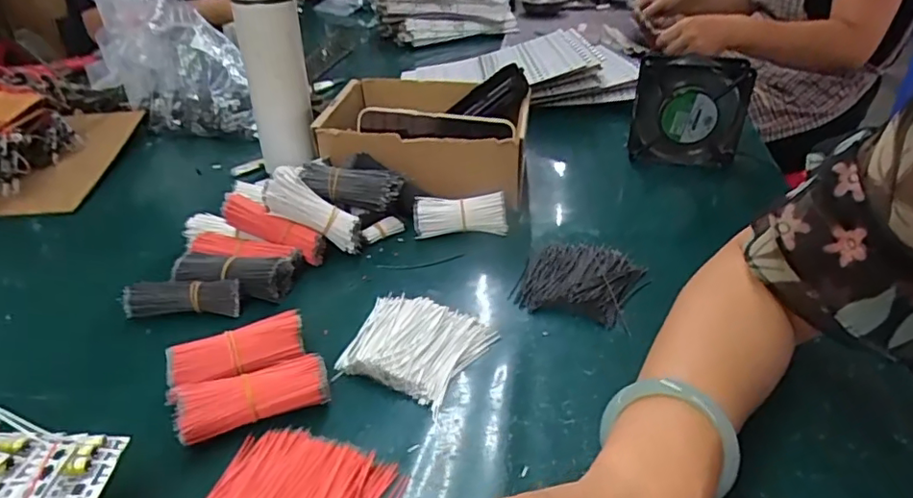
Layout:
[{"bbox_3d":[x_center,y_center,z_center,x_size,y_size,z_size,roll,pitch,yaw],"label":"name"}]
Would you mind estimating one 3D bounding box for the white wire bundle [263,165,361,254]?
[{"bbox_3d":[-0.128,-0.034,0.514,0.099,0.033,0.032,36,27,-19],"label":"white wire bundle"}]

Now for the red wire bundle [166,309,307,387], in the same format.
[{"bbox_3d":[-0.152,0.076,0.397,0.089,0.034,0.029,-15,35,-22],"label":"red wire bundle"}]

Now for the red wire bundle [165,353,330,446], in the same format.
[{"bbox_3d":[-0.130,0.096,0.362,0.091,0.032,0.030,-14,35,-21],"label":"red wire bundle"}]

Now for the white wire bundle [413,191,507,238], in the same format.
[{"bbox_3d":[0.003,-0.032,0.556,0.089,0.039,0.026,0,32,-1],"label":"white wire bundle"}]

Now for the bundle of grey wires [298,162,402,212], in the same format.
[{"bbox_3d":[-0.102,-0.062,0.546,0.092,0.028,0.033,5,33,7],"label":"bundle of grey wires"}]

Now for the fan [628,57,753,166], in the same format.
[{"bbox_3d":[0.272,-0.153,0.668,0.123,0.135,0.030,5,33,7],"label":"fan"}]

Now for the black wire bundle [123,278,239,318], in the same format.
[{"bbox_3d":[-0.221,0.041,0.460,0.088,0.030,0.021,-1,32,-2],"label":"black wire bundle"}]

